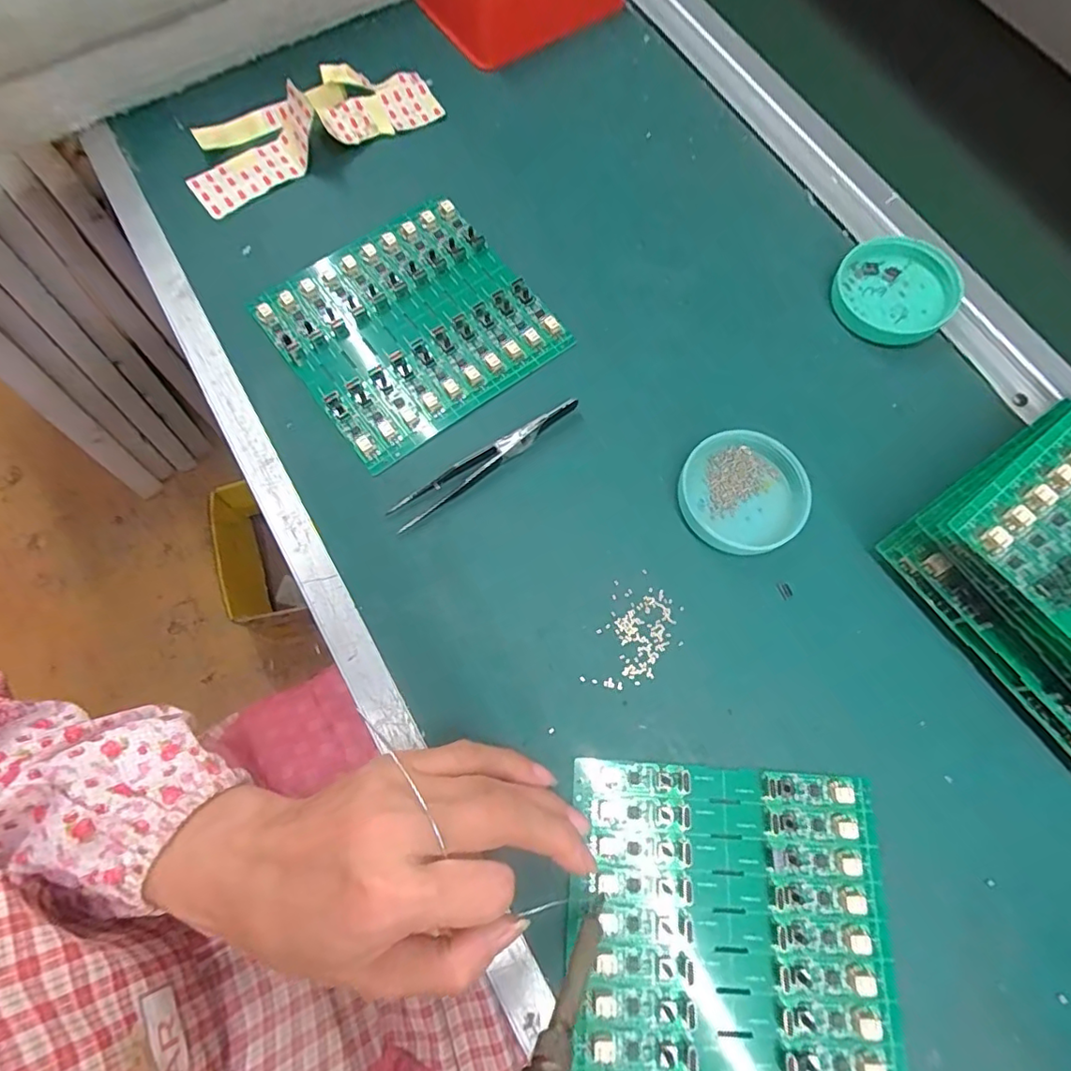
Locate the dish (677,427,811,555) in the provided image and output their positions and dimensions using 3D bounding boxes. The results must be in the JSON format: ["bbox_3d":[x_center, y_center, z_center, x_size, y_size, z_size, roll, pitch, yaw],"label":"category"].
[{"bbox_3d":[0.108,-0.022,0.294,0.062,0.015,0.062,0,72,0],"label":"dish"}]

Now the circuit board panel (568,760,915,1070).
[{"bbox_3d":[0.083,0.174,0.232,0.133,0.006,0.140,4,70,0],"label":"circuit board panel"}]

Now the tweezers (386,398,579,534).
[{"bbox_3d":[-0.027,-0.041,0.298,0.115,0.011,0.014,-36,76,-11],"label":"tweezers"}]

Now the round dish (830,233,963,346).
[{"bbox_3d":[0.213,-0.145,0.335,0.065,0.013,0.064,6,81,11],"label":"round dish"}]

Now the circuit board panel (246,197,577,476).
[{"bbox_3d":[-0.072,-0.124,0.325,0.137,0.008,0.133,-37,76,-11],"label":"circuit board panel"}]

